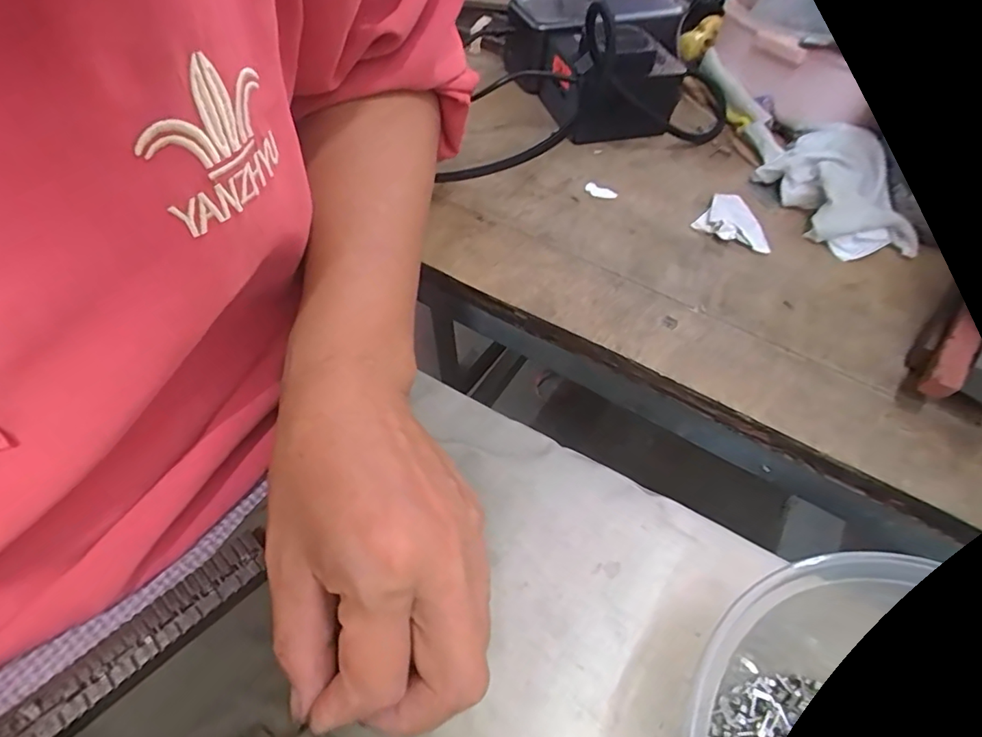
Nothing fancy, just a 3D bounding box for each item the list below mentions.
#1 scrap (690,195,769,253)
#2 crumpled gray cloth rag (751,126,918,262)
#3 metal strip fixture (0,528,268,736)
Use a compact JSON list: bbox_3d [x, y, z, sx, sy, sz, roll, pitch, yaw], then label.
[{"bbox_3d":[0.148,-0.091,0.331,0.042,0.012,0.043,23,54,12],"label":"scrap"},{"bbox_3d":[0.212,-0.111,0.331,0.059,0.041,0.098,-10,54,-13],"label":"crumpled gray cloth rag"},{"bbox_3d":[-0.124,0.100,0.194,0.022,0.012,0.098,39,59,22],"label":"metal strip fixture"}]

